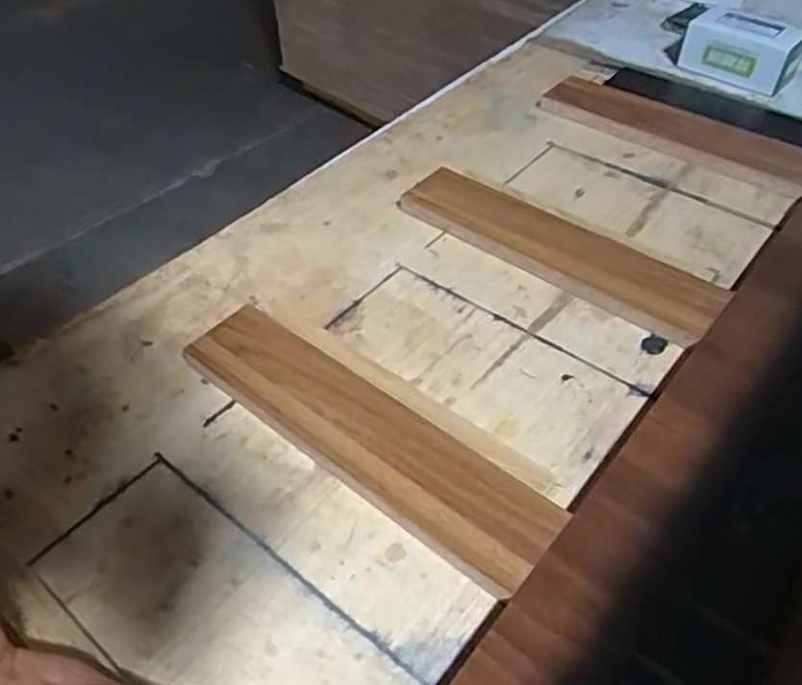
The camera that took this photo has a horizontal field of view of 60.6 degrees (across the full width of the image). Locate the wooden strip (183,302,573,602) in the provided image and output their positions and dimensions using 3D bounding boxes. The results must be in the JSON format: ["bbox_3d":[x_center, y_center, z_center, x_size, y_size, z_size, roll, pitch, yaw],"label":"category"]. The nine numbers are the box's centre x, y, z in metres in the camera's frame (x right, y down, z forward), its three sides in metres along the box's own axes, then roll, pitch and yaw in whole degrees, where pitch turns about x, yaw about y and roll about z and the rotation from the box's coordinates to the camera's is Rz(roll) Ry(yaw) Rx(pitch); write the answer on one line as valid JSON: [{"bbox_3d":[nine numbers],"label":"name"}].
[{"bbox_3d":[-0.027,0.056,0.429,0.264,0.017,0.065,31,54,27],"label":"wooden strip"}]

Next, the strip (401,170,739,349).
[{"bbox_3d":[0.119,-0.077,0.546,0.264,0.020,0.062,30,54,27],"label":"strip"}]

